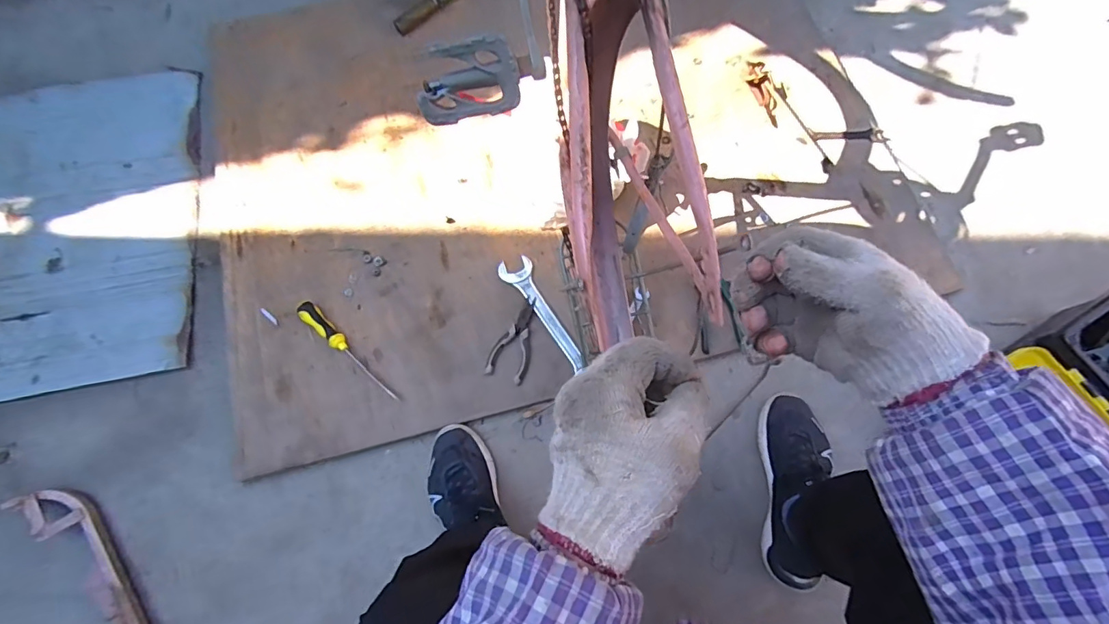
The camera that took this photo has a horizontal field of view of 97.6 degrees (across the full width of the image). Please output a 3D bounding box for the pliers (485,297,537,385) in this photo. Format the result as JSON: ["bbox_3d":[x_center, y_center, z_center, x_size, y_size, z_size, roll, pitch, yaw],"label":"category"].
[{"bbox_3d":[-0.064,0.045,0.843,0.068,0.022,0.148,18,73,8],"label":"pliers"}]

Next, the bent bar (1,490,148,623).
[{"bbox_3d":[-0.689,0.414,0.738,0.401,0.033,0.084,43,78,14],"label":"bent bar"}]

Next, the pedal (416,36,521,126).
[{"bbox_3d":[-0.077,-0.210,0.438,0.091,0.063,0.027,-9,36,2],"label":"pedal"}]

